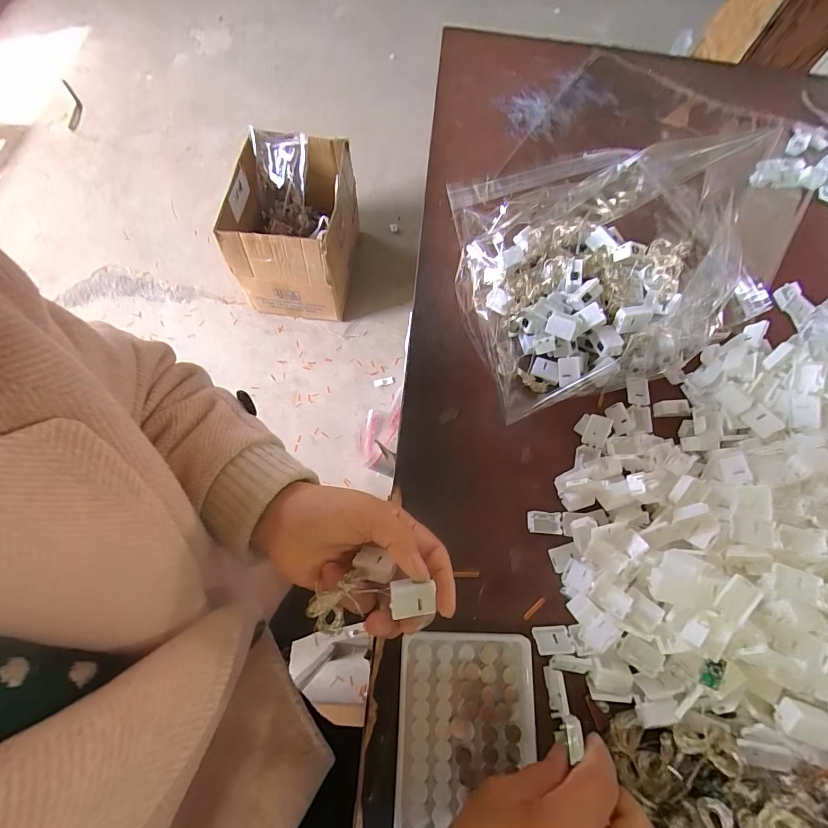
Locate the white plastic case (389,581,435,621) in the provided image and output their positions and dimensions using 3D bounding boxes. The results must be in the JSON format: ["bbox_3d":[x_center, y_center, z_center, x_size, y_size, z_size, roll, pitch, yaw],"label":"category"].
[{"bbox_3d":[-0.002,0.111,0.229,0.024,0.009,0.021,-5,71,-4],"label":"white plastic case"}]

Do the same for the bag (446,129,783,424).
[{"bbox_3d":[0.142,-0.114,0.340,0.207,0.117,0.180,-23,73,-10],"label":"bag"}]

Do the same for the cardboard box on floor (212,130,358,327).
[{"bbox_3d":[-0.340,-0.524,1.110,0.299,0.314,0.388,7,70,0],"label":"cardboard box on floor"}]

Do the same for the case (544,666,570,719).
[{"bbox_3d":[0.106,0.207,0.283,0.013,0.008,0.032,-9,71,-5],"label":"case"}]

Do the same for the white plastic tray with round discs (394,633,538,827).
[{"bbox_3d":[0.036,0.227,0.270,0.095,0.018,0.126,3,70,-1],"label":"white plastic tray with round discs"}]

